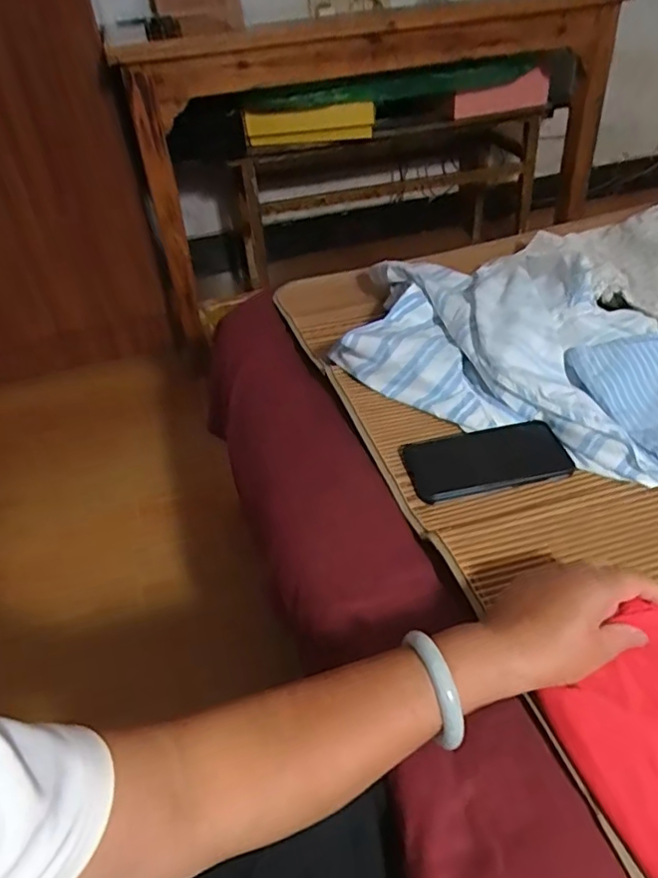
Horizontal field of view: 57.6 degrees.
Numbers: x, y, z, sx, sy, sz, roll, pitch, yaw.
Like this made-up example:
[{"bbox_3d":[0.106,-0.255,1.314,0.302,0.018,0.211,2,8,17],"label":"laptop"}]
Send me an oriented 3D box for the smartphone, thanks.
[{"bbox_3d":[0.164,0.021,0.618,0.164,0.012,0.087,-11,39,-6],"label":"smartphone"}]

